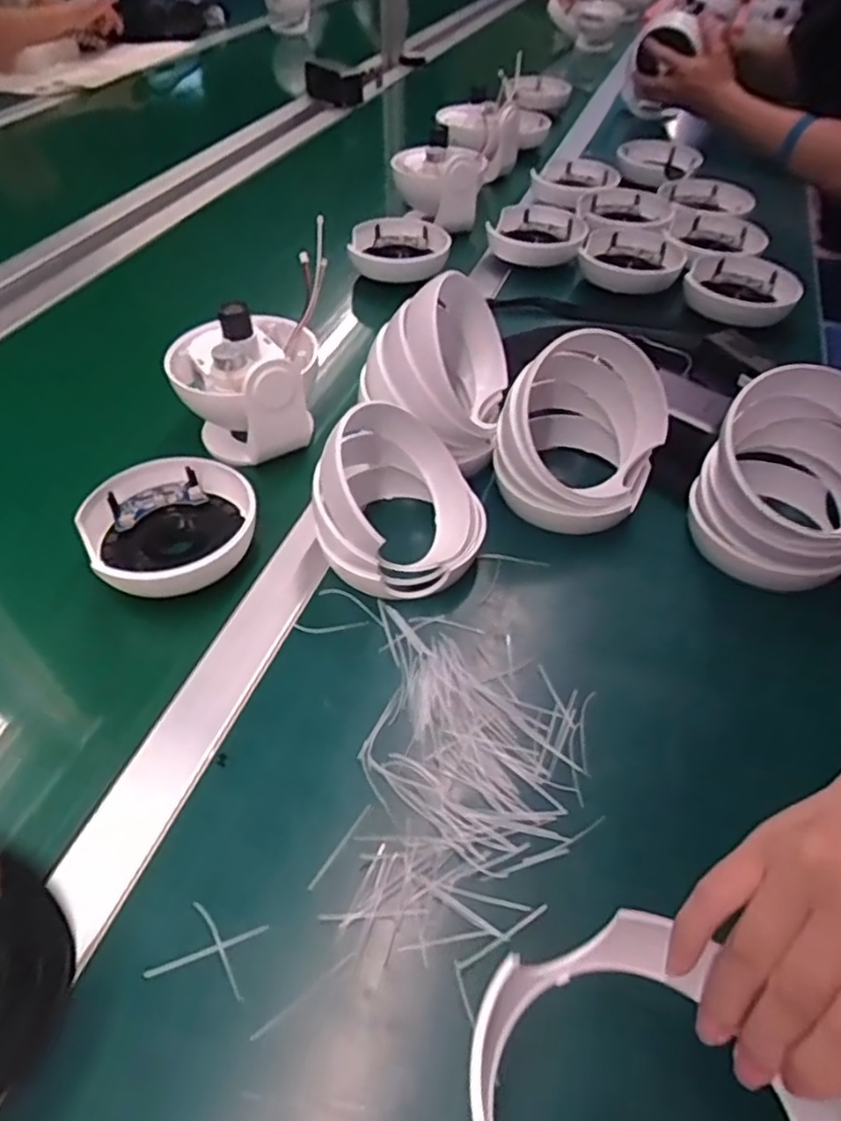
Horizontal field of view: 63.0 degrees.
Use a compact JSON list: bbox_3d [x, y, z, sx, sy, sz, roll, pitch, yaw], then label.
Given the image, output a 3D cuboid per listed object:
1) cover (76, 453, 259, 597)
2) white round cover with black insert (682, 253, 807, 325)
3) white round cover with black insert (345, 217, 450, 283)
[{"bbox_3d":[-0.174,-0.025,0.479,0.092,0.040,0.109,30,51,22],"label":"cover"},{"bbox_3d":[0.348,-0.297,0.741,0.111,0.027,0.129,21,48,15],"label":"white round cover with black insert"},{"bbox_3d":[-0.022,-0.353,0.773,0.108,0.033,0.098,3,46,-2],"label":"white round cover with black insert"}]

